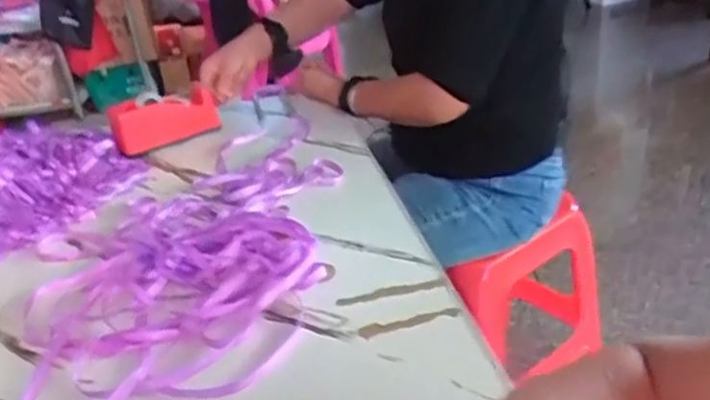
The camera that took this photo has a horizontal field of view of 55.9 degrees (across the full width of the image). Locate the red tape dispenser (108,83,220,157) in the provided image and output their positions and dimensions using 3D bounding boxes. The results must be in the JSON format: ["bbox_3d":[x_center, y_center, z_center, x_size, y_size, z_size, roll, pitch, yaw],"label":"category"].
[{"bbox_3d":[-0.277,-0.118,0.975,0.153,0.065,0.051,-27,34,-34],"label":"red tape dispenser"}]

